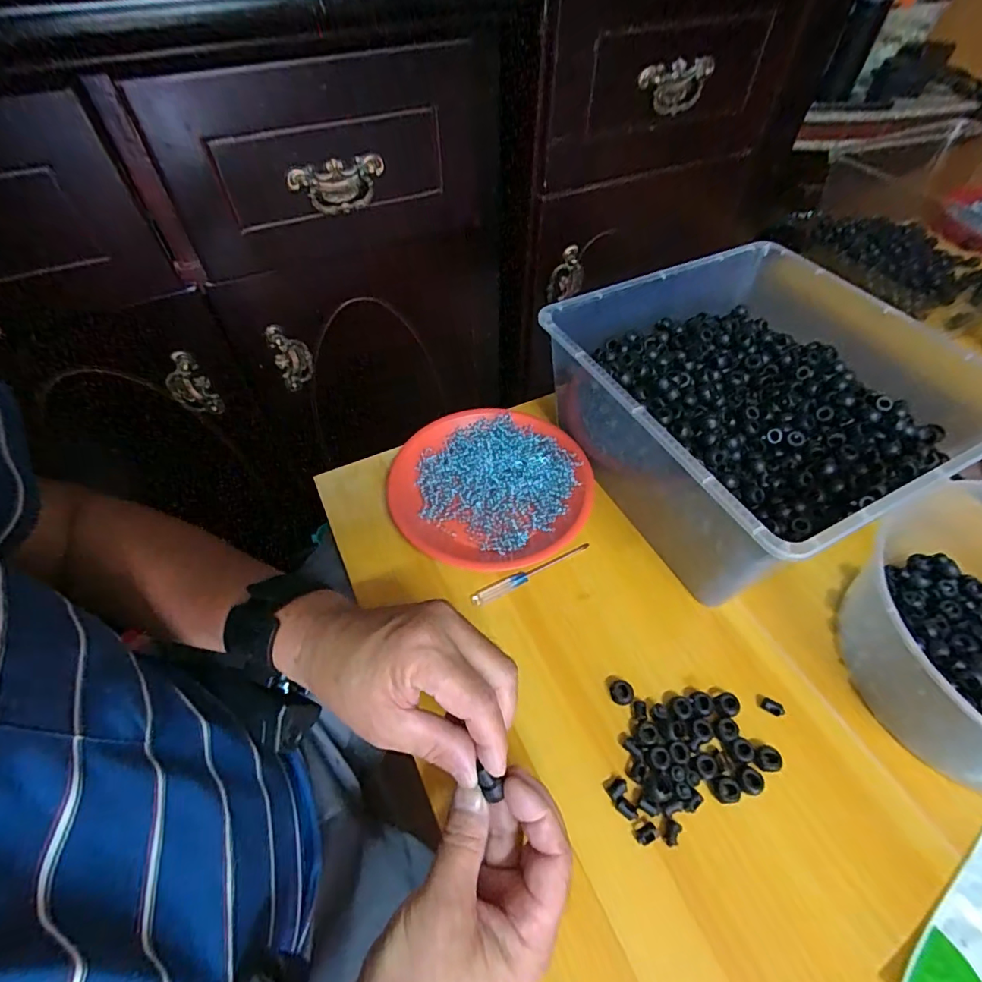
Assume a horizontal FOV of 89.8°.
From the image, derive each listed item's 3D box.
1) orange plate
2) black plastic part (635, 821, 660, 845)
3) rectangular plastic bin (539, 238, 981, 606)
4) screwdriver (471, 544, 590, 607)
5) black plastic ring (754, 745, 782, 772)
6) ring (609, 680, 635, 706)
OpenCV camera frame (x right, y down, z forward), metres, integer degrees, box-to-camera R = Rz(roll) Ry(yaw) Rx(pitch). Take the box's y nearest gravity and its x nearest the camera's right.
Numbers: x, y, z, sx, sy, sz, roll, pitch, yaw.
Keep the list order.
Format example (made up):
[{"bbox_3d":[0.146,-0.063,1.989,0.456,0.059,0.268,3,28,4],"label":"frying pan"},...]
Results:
[{"bbox_3d":[-0.002,-0.007,0.499,0.196,0.029,0.181,0,53,0],"label":"orange plate"},{"bbox_3d":[0.105,0.230,0.330,0.014,0.004,0.010,-23,57,-16],"label":"black plastic part"},{"bbox_3d":[0.240,-0.078,0.471,0.296,0.133,0.302,-23,57,-16],"label":"rectangular plastic bin"},{"bbox_3d":[0.039,0.074,0.447,0.122,0.007,0.011,-22,56,-16],"label":"screwdriver"},{"bbox_3d":[0.198,0.192,0.353,0.018,0.009,0.016,-7,54,-5],"label":"black plastic ring"},{"bbox_3d":[0.102,0.156,0.382,0.016,0.008,0.018,-32,60,-22],"label":"ring"}]

